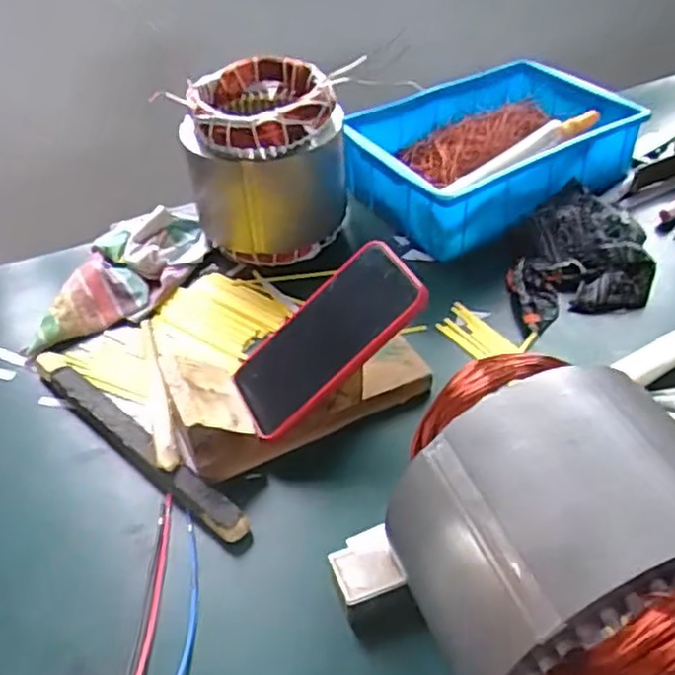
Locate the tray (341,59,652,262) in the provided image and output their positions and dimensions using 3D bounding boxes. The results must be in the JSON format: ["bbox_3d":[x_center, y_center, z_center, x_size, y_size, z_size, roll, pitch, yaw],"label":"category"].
[{"bbox_3d":[0.170,-0.214,0.820,0.327,0.085,0.220,-29,47,-25],"label":"tray"}]

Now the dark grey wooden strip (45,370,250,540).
[{"bbox_3d":[-0.151,0.085,0.555,0.225,0.021,0.020,31,52,33],"label":"dark grey wooden strip"}]

